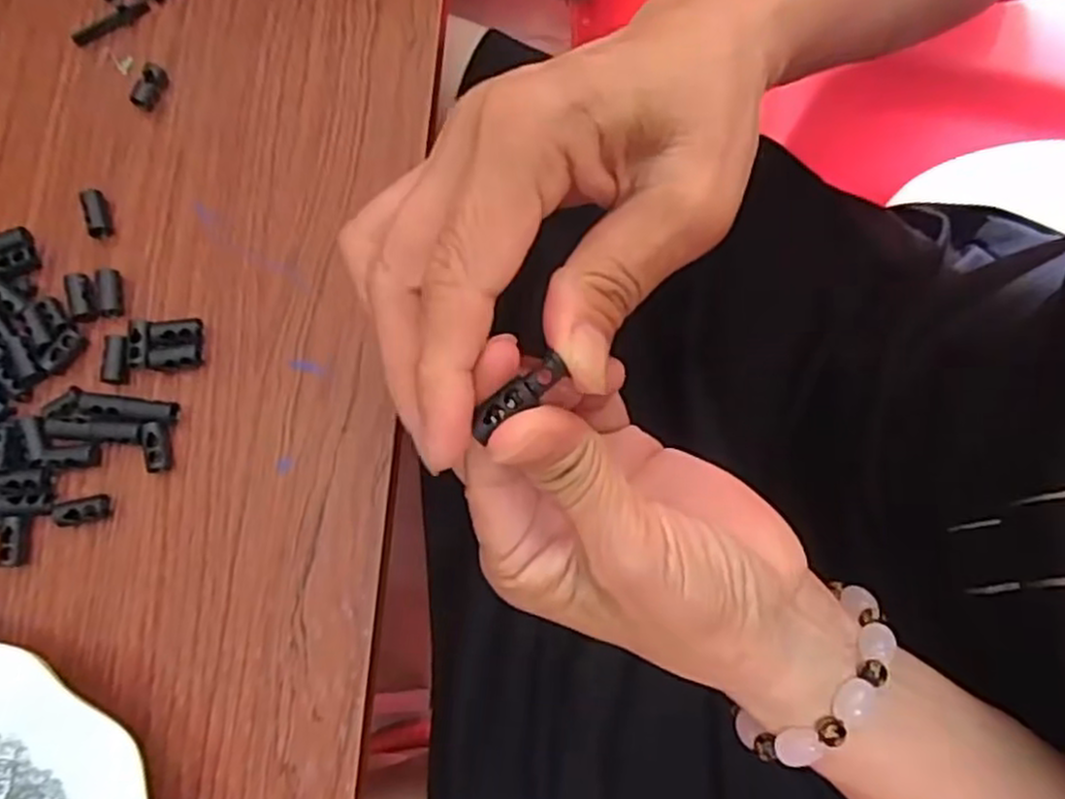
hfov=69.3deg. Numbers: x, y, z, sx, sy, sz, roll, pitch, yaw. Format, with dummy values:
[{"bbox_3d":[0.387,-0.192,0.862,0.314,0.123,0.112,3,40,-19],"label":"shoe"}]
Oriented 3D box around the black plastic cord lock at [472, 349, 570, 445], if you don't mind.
[{"bbox_3d":[-0.004,-0.001,0.193,0.027,0.004,0.007,-34,76,-3],"label":"black plastic cord lock"}]

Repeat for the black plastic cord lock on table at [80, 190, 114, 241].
[{"bbox_3d":[-0.180,-0.076,0.318,0.009,0.009,0.020,-22,75,-4],"label":"black plastic cord lock on table"}]

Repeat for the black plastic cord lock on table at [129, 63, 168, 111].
[{"bbox_3d":[-0.165,-0.134,0.330,0.008,0.010,0.019,22,76,7],"label":"black plastic cord lock on table"}]

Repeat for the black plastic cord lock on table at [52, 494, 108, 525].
[{"bbox_3d":[-0.170,0.042,0.289,0.020,0.010,0.010,-13,75,-2],"label":"black plastic cord lock on table"}]

